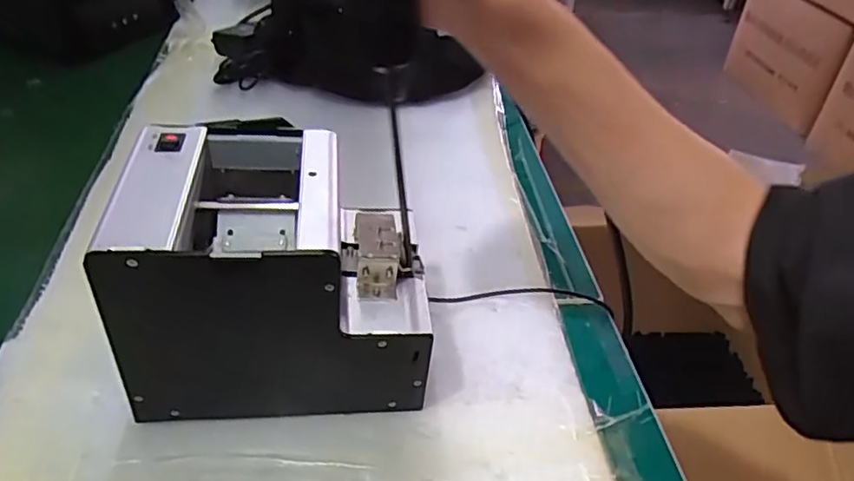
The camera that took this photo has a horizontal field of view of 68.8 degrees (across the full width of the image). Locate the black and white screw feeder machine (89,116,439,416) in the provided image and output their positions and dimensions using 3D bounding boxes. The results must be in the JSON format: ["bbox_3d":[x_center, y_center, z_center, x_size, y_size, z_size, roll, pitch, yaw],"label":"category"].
[{"bbox_3d":[-0.092,0.021,0.403,0.173,0.142,0.122,-1,40,-7],"label":"black and white screw feeder machine"}]

